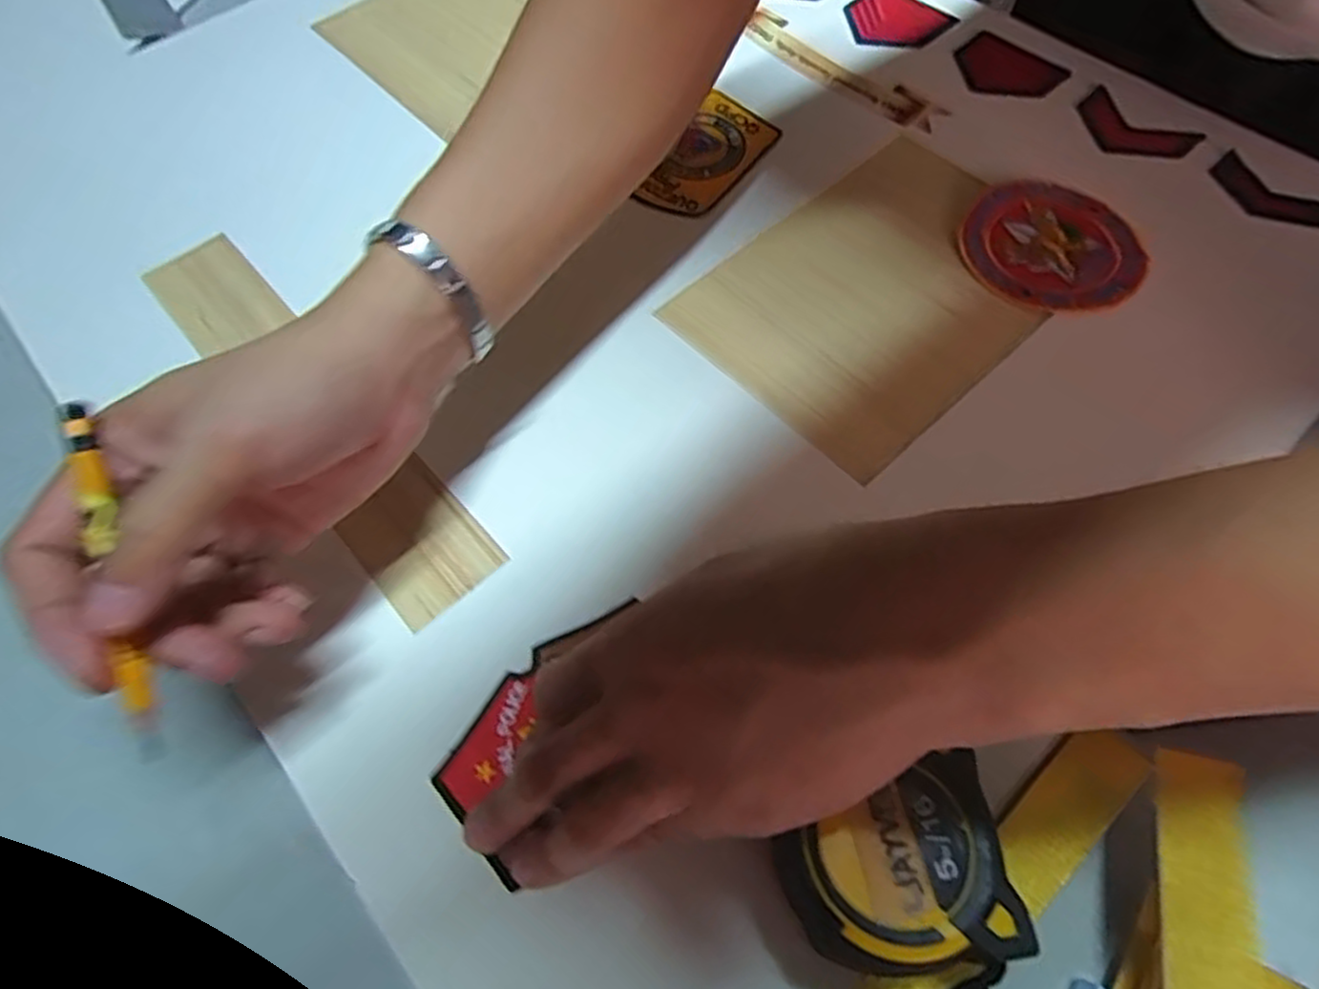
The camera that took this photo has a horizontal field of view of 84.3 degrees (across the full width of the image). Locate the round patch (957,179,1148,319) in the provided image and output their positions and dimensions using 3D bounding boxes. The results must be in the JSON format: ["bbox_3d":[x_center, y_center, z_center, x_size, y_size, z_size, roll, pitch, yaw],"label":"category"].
[{"bbox_3d":[0.201,-0.128,0.376,0.084,0.006,0.088,-2,63,4],"label":"round patch"}]

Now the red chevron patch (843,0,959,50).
[{"bbox_3d":[0.150,-0.310,0.475,0.065,0.006,0.055,39,70,20],"label":"red chevron patch"}]

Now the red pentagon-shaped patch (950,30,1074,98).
[{"bbox_3d":[0.213,-0.262,0.451,0.064,0.005,0.052,38,70,20],"label":"red pentagon-shaped patch"}]

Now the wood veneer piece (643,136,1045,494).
[{"bbox_3d":[0.114,-0.105,0.375,0.190,0.008,0.138,-40,65,-16],"label":"wood veneer piece"}]

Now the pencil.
[{"bbox_3d":[-0.158,0.026,0.211,0.008,0.006,0.105,-13,90,-4],"label":"pencil"}]

